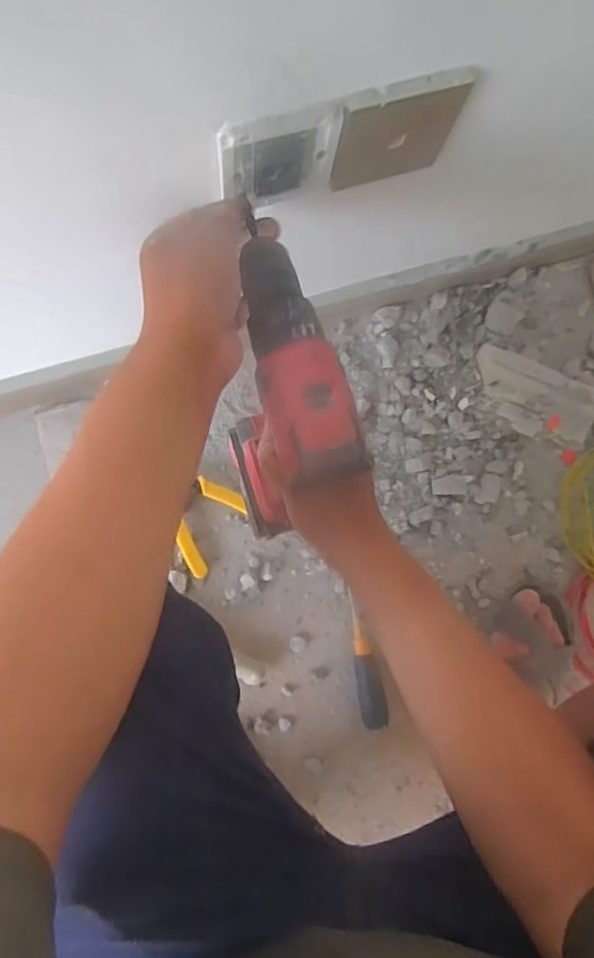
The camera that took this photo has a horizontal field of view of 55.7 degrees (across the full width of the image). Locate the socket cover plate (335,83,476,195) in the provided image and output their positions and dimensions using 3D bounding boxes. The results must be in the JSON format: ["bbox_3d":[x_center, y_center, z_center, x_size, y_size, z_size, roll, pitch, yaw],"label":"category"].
[{"bbox_3d":[0.069,-0.237,0.396,0.085,0.081,0.011,-17,86,-7],"label":"socket cover plate"}]

